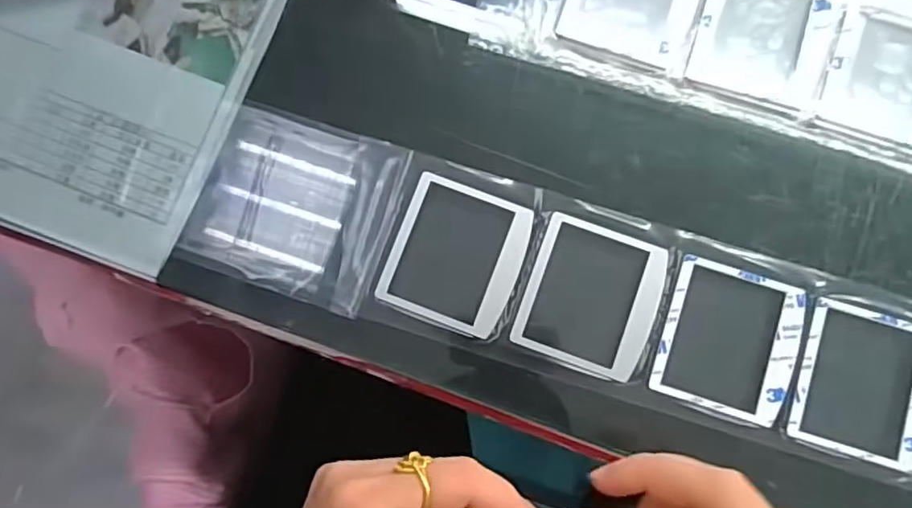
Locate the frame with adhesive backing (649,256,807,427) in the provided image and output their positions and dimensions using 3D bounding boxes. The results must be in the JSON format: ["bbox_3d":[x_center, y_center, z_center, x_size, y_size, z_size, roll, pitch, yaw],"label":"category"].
[{"bbox_3d":[0.128,0.040,0.292,0.062,0.004,0.066,17,84,5],"label":"frame with adhesive backing"}]

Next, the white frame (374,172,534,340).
[{"bbox_3d":[0.001,0.000,0.302,0.062,0.004,0.067,21,84,5],"label":"white frame"}]

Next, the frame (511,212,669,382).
[{"bbox_3d":[0.065,0.020,0.297,0.062,0.004,0.066,20,84,5],"label":"frame"}]

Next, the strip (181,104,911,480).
[{"bbox_3d":[0.089,0.028,0.297,0.439,0.007,0.087,18,84,5],"label":"strip"}]

